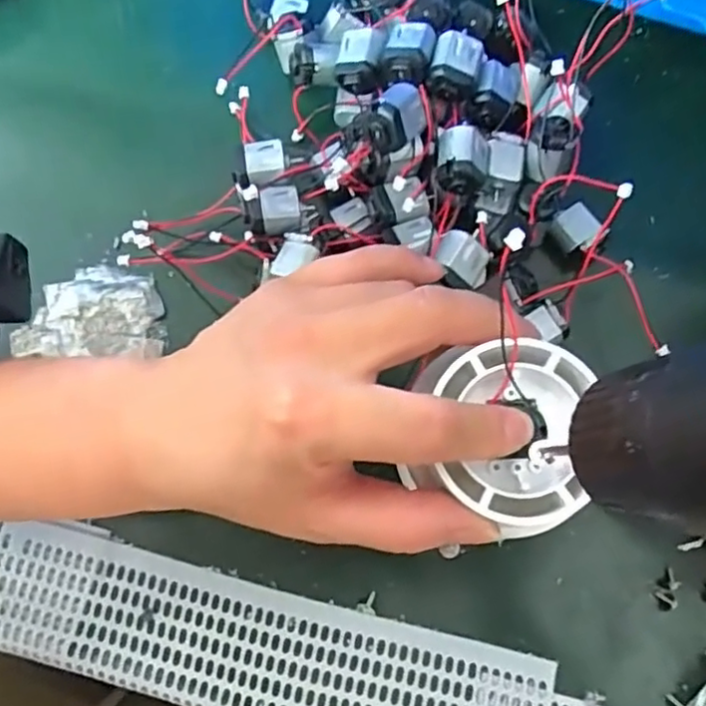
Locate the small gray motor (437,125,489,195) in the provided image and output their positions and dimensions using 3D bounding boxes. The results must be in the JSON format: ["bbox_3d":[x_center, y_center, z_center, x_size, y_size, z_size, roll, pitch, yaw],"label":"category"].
[{"bbox_3d":[0.043,-0.074,0.260,0.020,0.016,0.024,4,74,3],"label":"small gray motor"}]

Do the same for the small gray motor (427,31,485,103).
[{"bbox_3d":[0.041,-0.115,0.265,0.019,0.016,0.021,17,75,7],"label":"small gray motor"}]

